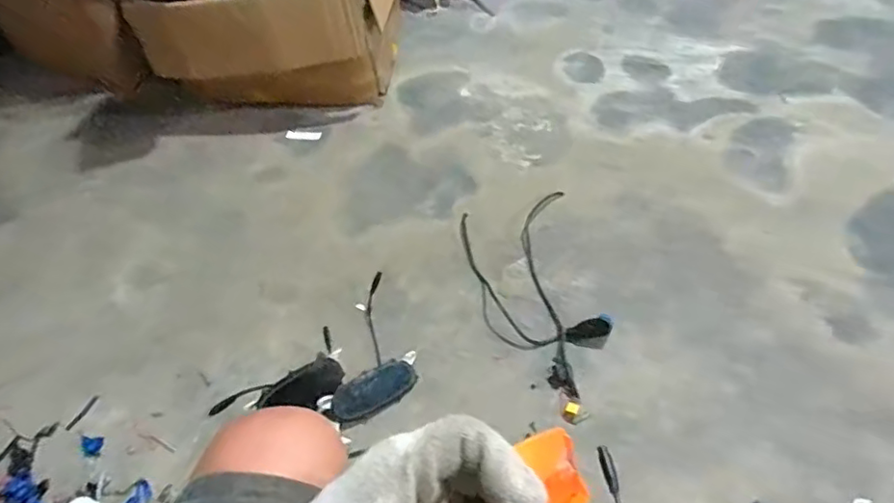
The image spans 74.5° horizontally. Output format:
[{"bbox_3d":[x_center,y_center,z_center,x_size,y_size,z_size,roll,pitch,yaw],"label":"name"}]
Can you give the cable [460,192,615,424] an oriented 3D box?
[{"bbox_3d":[0.155,0.069,0.951,0.199,0.038,0.411,-13,55,-5],"label":"cable"}]

